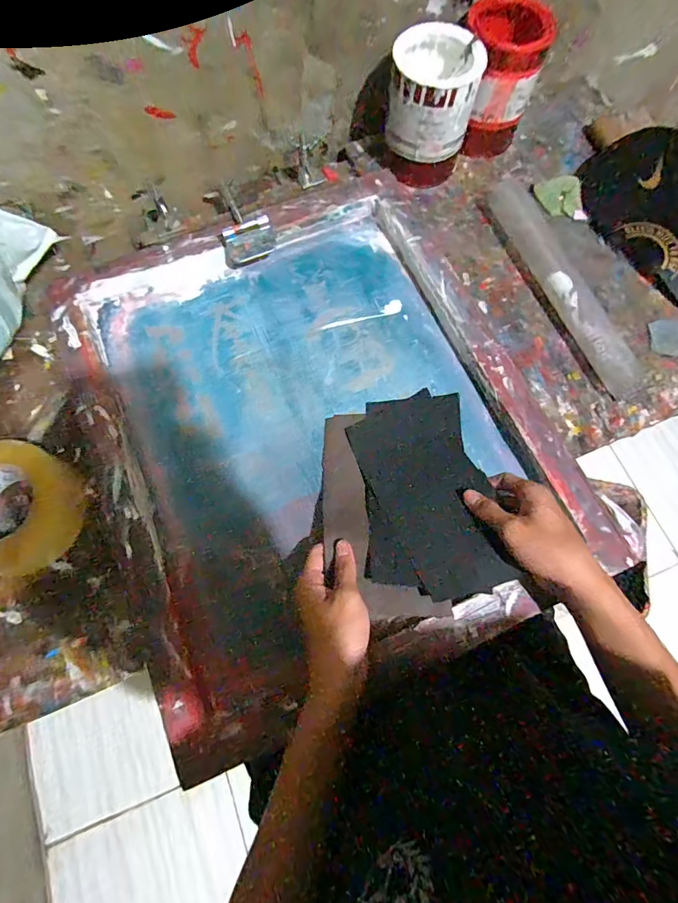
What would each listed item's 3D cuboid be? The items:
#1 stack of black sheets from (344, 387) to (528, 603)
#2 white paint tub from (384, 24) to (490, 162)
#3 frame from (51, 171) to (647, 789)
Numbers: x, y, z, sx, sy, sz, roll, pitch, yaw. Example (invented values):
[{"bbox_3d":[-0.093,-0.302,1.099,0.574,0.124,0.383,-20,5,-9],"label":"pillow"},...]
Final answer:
[{"bbox_3d":[0.090,0.037,0.469,0.139,0.044,0.228,-9,71,-5],"label":"stack of black sheets"},{"bbox_3d":[0.121,-0.456,0.564,0.104,0.092,0.110,0,72,0],"label":"white paint tub"},{"bbox_3d":[-0.022,-0.048,0.492,0.480,0.035,0.552,-22,73,-10],"label":"frame"}]

